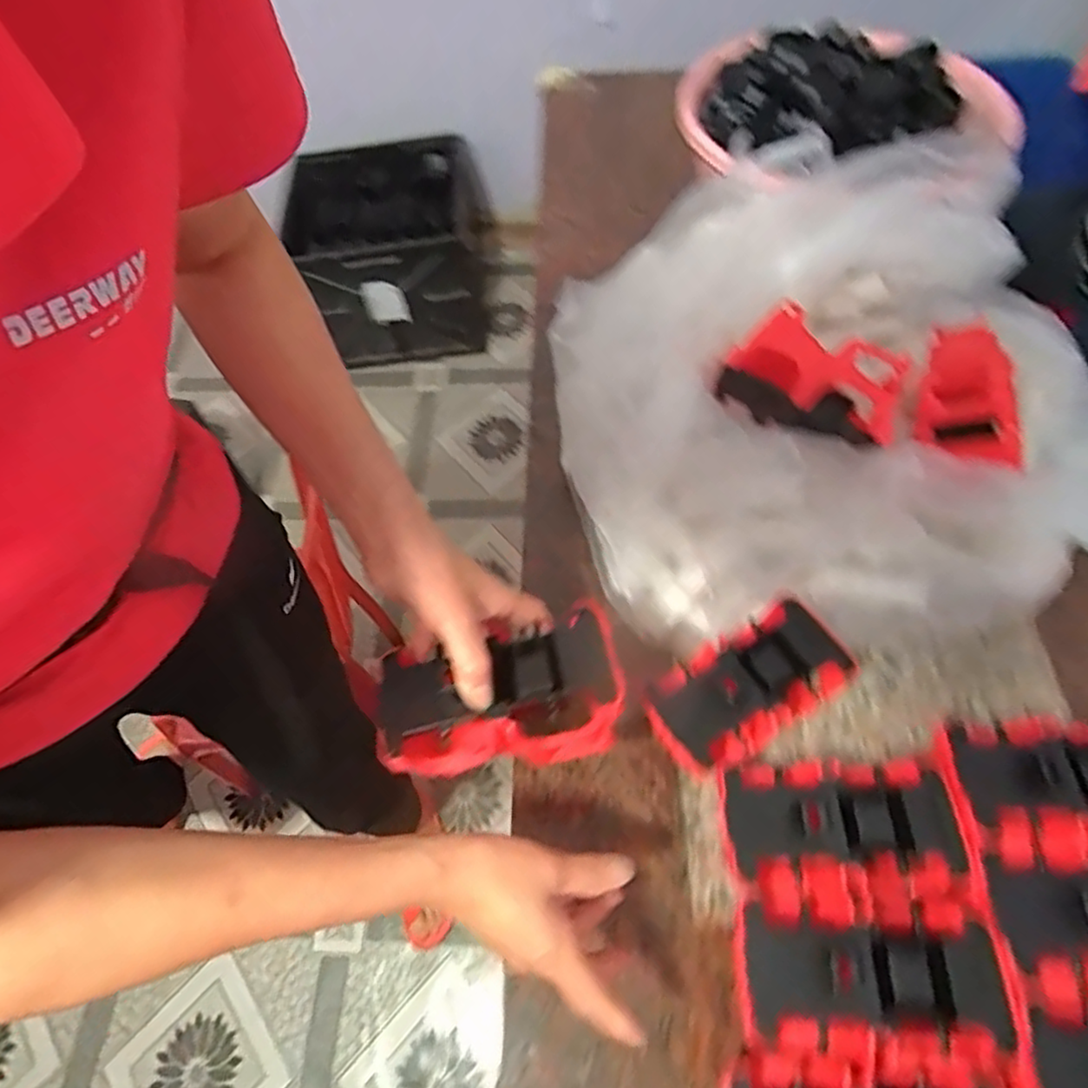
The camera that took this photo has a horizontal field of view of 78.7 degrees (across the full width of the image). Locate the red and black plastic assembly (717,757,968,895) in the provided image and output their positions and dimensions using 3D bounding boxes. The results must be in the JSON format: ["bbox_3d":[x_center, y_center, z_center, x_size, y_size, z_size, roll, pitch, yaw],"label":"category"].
[{"bbox_3d":[0.199,0.188,0.452,0.149,0.034,0.076,-3,57,3],"label":"red and black plastic assembly"}]

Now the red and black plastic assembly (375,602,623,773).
[{"bbox_3d":[-0.030,0.100,0.435,0.153,0.060,0.082,-9,57,-2],"label":"red and black plastic assembly"}]

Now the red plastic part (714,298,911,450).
[{"bbox_3d":[0.241,-0.150,0.595,0.153,0.051,0.095,24,62,19],"label":"red plastic part"}]

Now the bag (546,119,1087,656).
[{"bbox_3d":[0.269,-0.187,0.671,0.510,0.150,0.523,-10,57,-2],"label":"bag"}]

